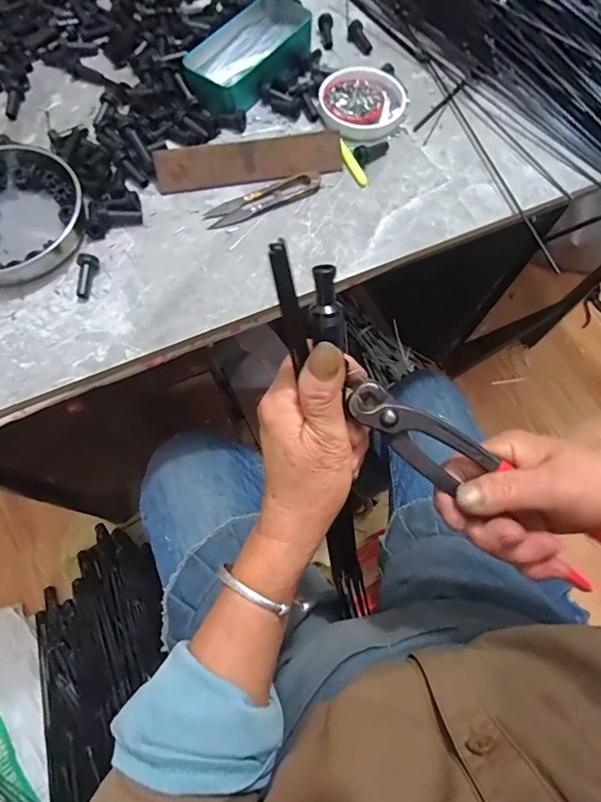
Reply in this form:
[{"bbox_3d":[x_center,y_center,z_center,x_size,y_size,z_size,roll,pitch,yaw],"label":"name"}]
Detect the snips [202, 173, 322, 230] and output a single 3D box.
[{"bbox_3d":[-0.036,-0.195,0.431,0.117,0.009,0.029,-25,72,-10],"label":"snips"}]

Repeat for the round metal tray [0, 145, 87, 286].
[{"bbox_3d":[-0.271,-0.173,0.409,0.133,0.025,0.136,0,69,-1],"label":"round metal tray"}]

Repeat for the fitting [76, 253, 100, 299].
[{"bbox_3d":[-0.188,-0.109,0.393,0.013,0.011,0.039,6,84,1],"label":"fitting"}]

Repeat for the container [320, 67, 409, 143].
[{"bbox_3d":[0.067,-0.318,0.478,0.091,0.013,0.083,0,69,-1],"label":"container"}]

